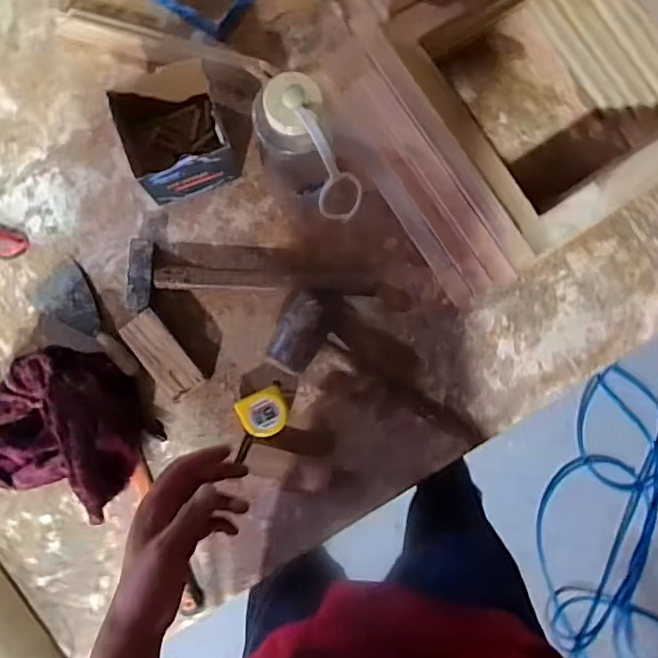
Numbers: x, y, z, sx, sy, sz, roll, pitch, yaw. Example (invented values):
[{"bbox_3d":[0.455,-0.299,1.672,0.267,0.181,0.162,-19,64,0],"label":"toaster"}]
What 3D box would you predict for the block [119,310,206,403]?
[{"bbox_3d":[-0.235,0.038,0.799,0.058,0.048,0.129,-38,87,-5],"label":"block"}]

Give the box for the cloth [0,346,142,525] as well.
[{"bbox_3d":[-0.368,0.124,0.756,0.230,0.116,0.193,15,85,0],"label":"cloth"}]

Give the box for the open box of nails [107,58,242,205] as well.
[{"bbox_3d":[-0.213,-0.269,0.798,0.132,0.116,0.151,-21,86,-3],"label":"open box of nails"}]

